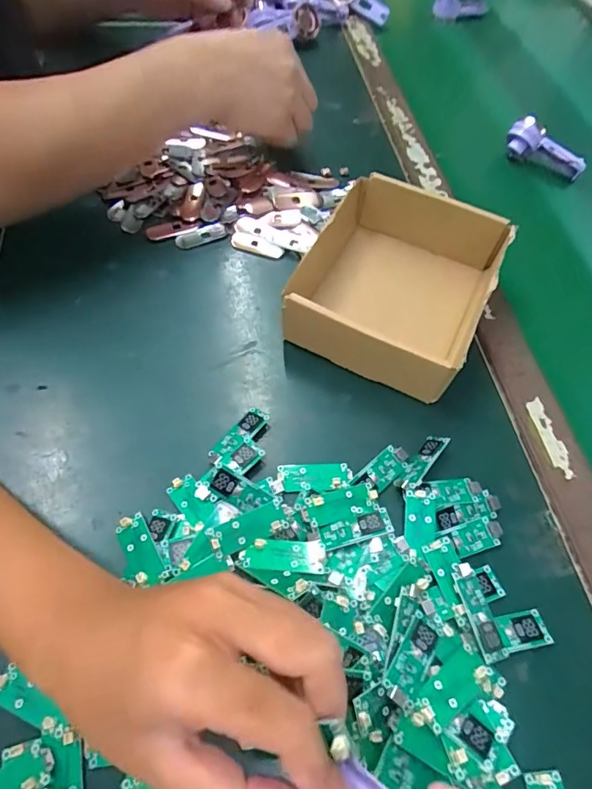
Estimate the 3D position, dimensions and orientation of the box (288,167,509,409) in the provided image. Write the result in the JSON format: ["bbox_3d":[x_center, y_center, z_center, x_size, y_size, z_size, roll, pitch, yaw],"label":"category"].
[{"bbox_3d":[0.083,-0.094,0.376,0.132,0.057,0.170,25,62,12],"label":"box"}]

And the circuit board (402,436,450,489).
[{"bbox_3d":[0.087,0.047,0.319,0.019,0.007,0.050,11,50,47],"label":"circuit board"}]

